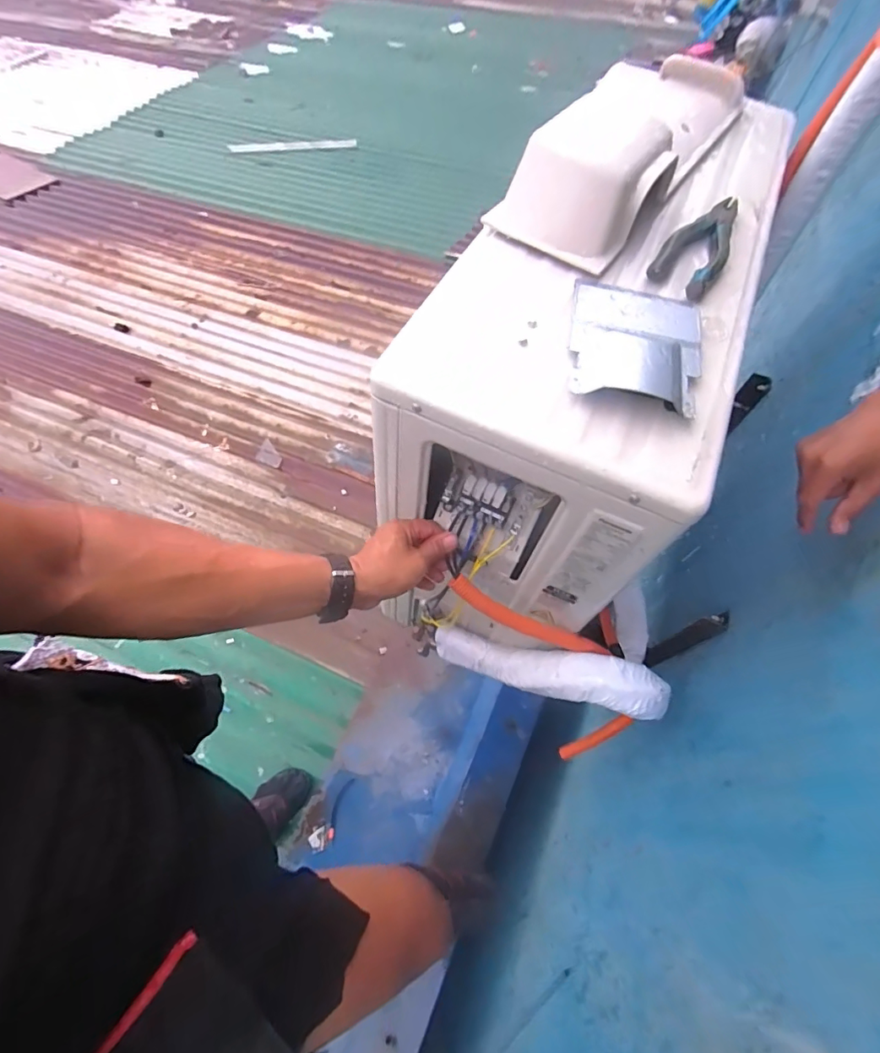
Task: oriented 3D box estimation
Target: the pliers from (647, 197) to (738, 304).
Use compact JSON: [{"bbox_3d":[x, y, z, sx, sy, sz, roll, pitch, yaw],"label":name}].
[{"bbox_3d":[0.283,-0.305,0.525,0.059,0.020,0.191,32,63,13],"label":"pliers"}]

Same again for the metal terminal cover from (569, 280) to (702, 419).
[{"bbox_3d":[0.175,-0.168,0.433,0.114,0.021,0.154,13,61,3],"label":"metal terminal cover"}]

